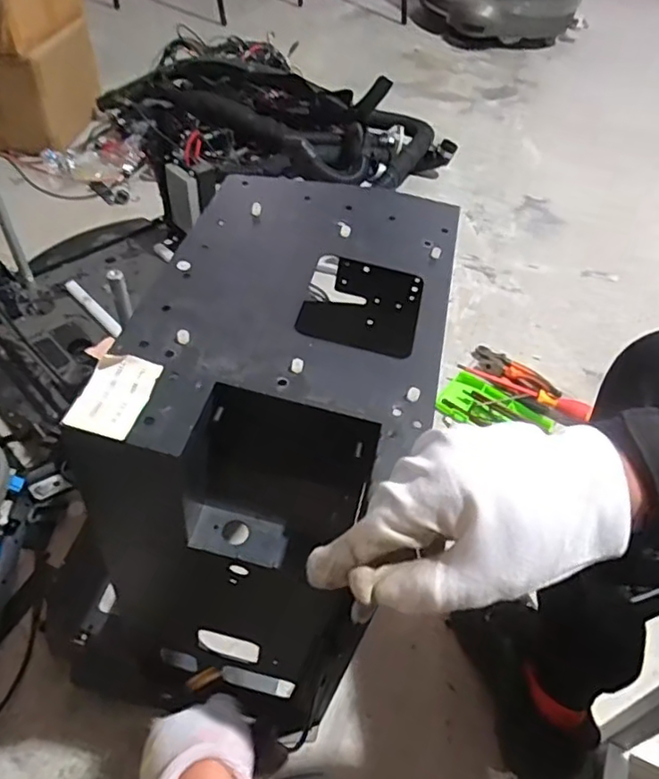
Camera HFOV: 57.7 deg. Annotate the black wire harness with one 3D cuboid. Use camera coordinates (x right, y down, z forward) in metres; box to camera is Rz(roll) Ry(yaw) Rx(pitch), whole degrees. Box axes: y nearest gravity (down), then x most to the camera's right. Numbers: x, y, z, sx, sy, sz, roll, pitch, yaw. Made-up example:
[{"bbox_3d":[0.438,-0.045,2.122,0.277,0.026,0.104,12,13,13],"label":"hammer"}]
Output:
[{"bbox_3d":[-0.141,-0.709,1.566,0.888,0.169,0.478,19,49,13],"label":"black wire harness"}]

